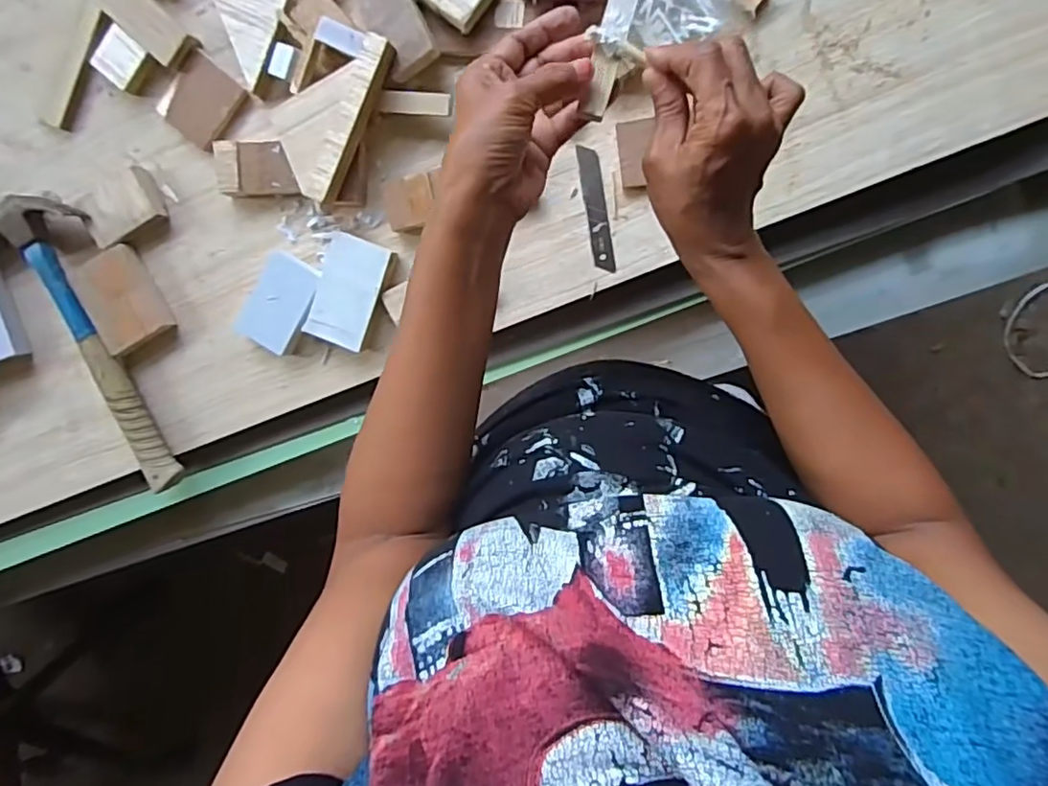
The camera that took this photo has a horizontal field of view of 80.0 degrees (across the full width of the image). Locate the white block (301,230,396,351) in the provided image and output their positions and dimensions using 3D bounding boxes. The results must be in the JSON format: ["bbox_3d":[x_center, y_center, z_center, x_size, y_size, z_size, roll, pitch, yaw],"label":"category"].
[{"bbox_3d":[-0.150,-0.085,0.533,0.060,0.020,0.092,22,99,2],"label":"white block"}]

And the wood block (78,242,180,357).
[{"bbox_3d":[-0.362,-0.085,0.565,0.061,0.018,0.090,-24,95,8],"label":"wood block"}]

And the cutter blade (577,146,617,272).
[{"bbox_3d":[0.061,-0.154,0.524,0.017,0.004,0.103,-9,97,6],"label":"cutter blade"}]

